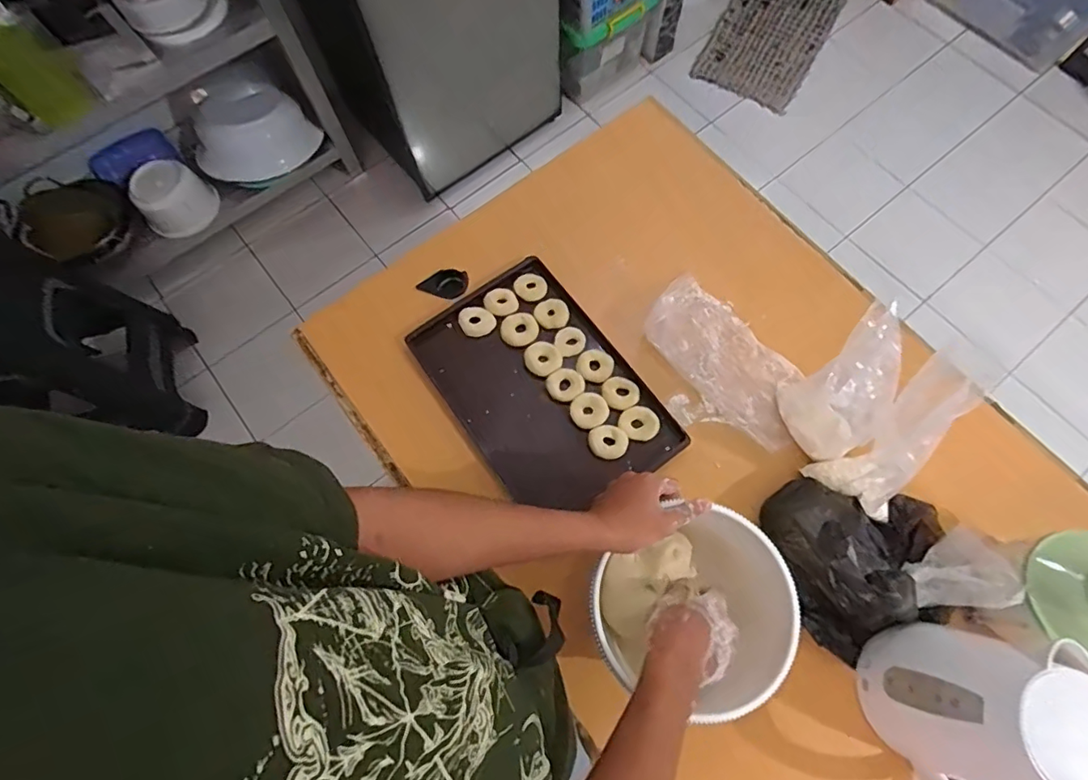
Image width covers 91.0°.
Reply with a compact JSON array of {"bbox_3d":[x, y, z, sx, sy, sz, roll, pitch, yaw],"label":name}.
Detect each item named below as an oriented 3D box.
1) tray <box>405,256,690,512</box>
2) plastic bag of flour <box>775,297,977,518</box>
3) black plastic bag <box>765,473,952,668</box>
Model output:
[{"bbox_3d":[-0.003,0.001,0.794,0.248,0.033,0.376,-35,75,-10],"label":"tray"},{"bbox_3d":[0.356,0.005,0.654,0.093,0.224,0.117,8,72,4],"label":"plastic bag of flour"},{"bbox_3d":[0.407,0.203,0.665,0.210,0.088,0.217,-17,72,-5],"label":"black plastic bag"}]

